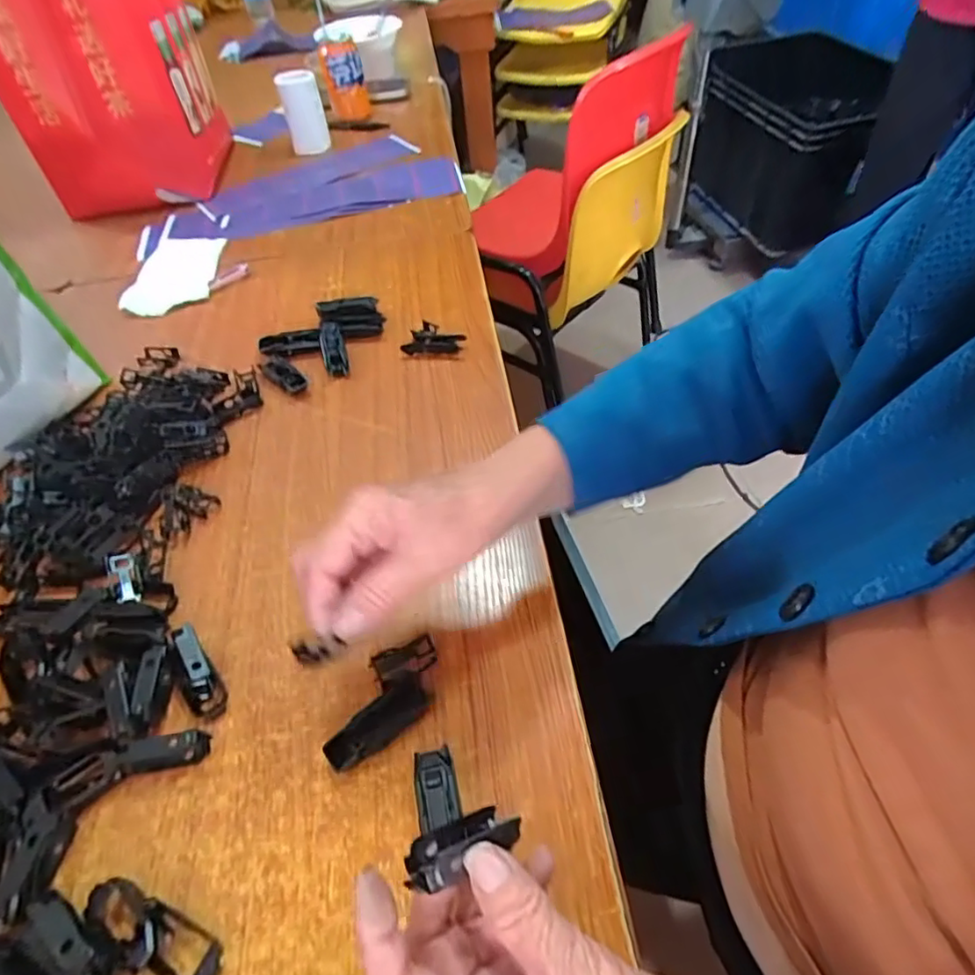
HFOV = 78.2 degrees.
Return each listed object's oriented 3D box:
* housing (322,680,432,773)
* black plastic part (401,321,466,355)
[{"bbox_3d":[-0.064,0.140,0.353,0.064,0.012,0.023,-36,55,-22],"label":"housing"},{"bbox_3d":[-0.052,-0.149,0.600,0.059,0.015,0.041,2,50,8],"label":"black plastic part"}]

